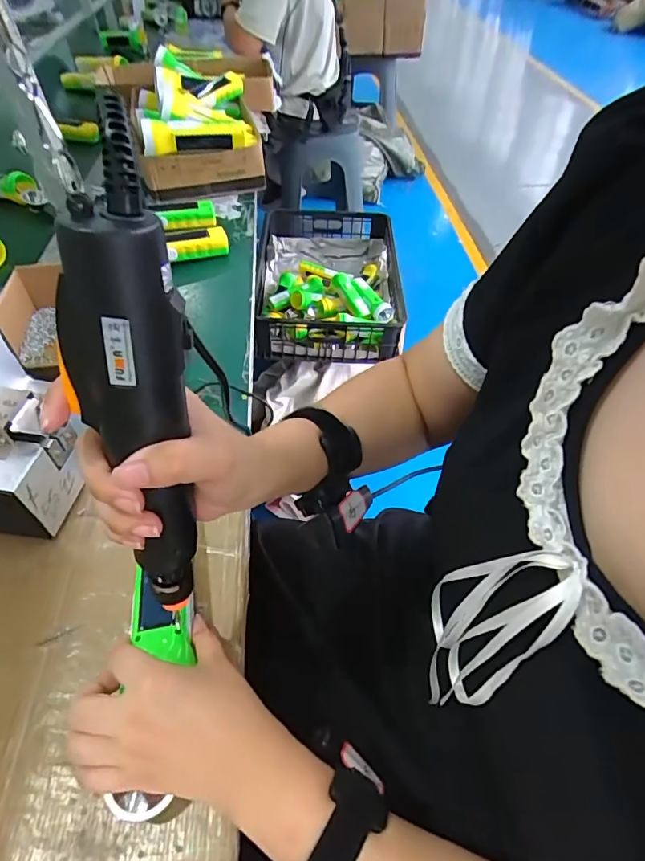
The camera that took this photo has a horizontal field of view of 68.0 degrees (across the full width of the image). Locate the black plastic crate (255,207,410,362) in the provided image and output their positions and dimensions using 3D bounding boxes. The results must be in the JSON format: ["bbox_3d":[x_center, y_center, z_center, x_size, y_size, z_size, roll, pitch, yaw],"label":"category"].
[{"bbox_3d":[0.025,-0.437,1.393,0.379,0.147,0.549,-2,49,-1],"label":"black plastic crate"}]

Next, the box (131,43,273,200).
[{"bbox_3d":[-0.244,-0.583,0.921,0.209,0.139,0.379,-12,50,-9],"label":"box"}]

